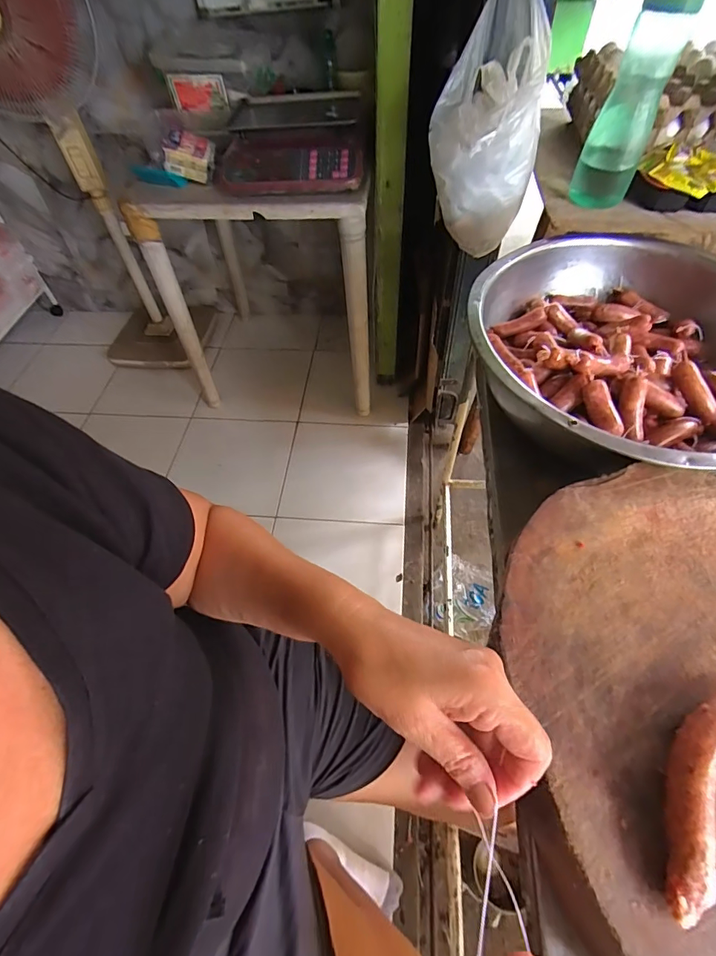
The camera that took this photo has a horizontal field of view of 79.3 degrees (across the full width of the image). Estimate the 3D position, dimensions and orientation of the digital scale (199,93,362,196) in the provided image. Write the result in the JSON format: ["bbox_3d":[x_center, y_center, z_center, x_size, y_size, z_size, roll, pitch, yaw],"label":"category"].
[{"bbox_3d":[-0.171,-0.784,1.006,0.365,0.116,0.299,-3,55,1],"label":"digital scale"}]

